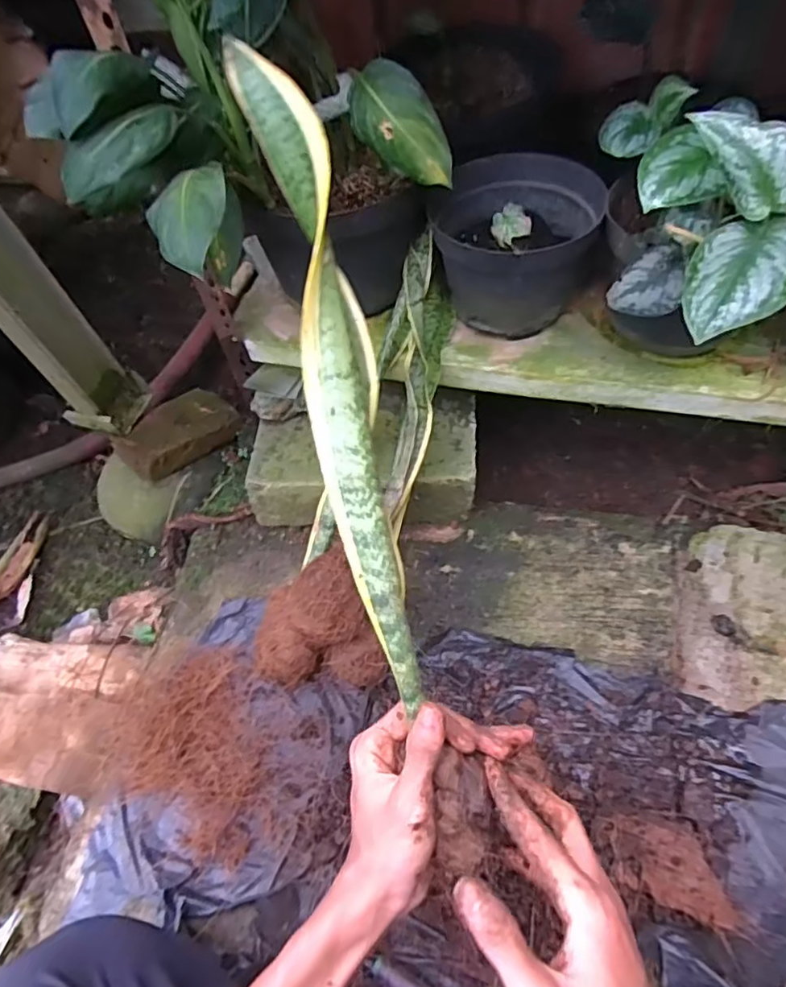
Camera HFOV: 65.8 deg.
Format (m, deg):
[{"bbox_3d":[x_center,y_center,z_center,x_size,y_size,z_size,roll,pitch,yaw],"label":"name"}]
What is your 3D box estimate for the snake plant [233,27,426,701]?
[{"bbox_3d":[-0.031,-0.070,0.341,0.044,0.045,0.371,-12,89,-4],"label":"snake plant"}]

